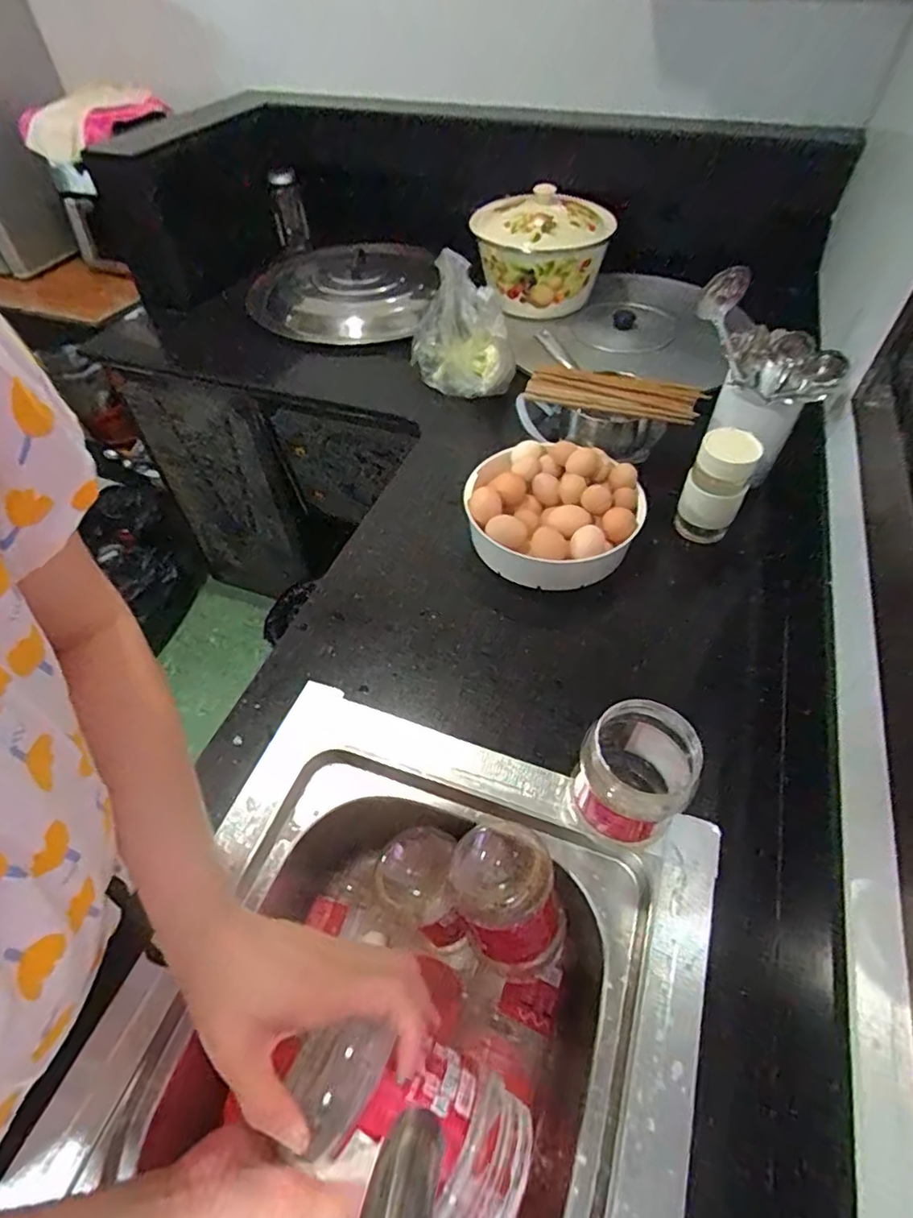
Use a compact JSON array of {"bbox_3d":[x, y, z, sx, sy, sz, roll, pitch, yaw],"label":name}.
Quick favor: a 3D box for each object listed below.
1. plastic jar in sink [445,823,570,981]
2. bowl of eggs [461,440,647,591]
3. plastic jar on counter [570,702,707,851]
[{"bbox_3d":[0.046,0.268,0.540,0.096,0.122,0.110,-29,47,-19],"label":"plastic jar in sink"},{"bbox_3d":[0.121,-0.117,0.745,0.211,0.112,0.195,-1,51,1],"label":"bowl of eggs"},{"bbox_3d":[0.155,0.145,0.507,0.087,0.134,0.097,33,59,25],"label":"plastic jar on counter"}]

